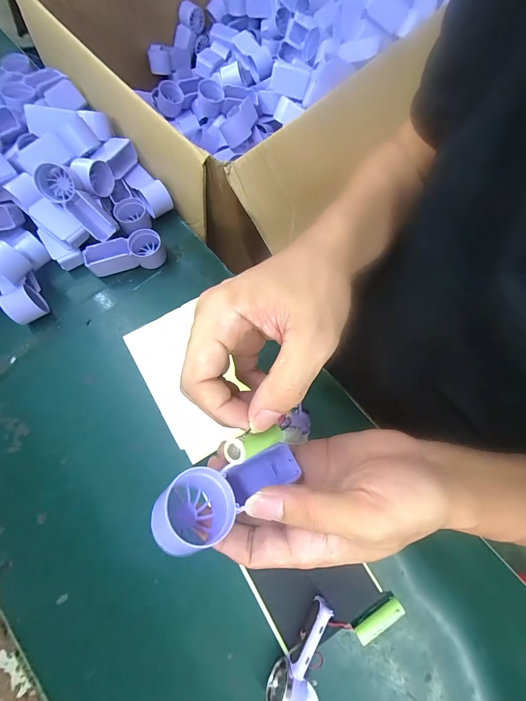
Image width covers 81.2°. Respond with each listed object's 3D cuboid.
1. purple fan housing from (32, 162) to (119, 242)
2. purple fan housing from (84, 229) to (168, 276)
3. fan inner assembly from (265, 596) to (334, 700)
[{"bbox_3d":[-0.220,-0.176,0.362,0.099,0.031,0.043,46,76,-18],"label":"purple fan housing"},{"bbox_3d":[-0.172,-0.121,0.386,0.091,0.034,0.036,-19,75,-7],"label":"purple fan housing"},{"bbox_3d":[0.035,0.273,0.277,0.041,0.039,0.092,19,74,5],"label":"fan inner assembly"}]

